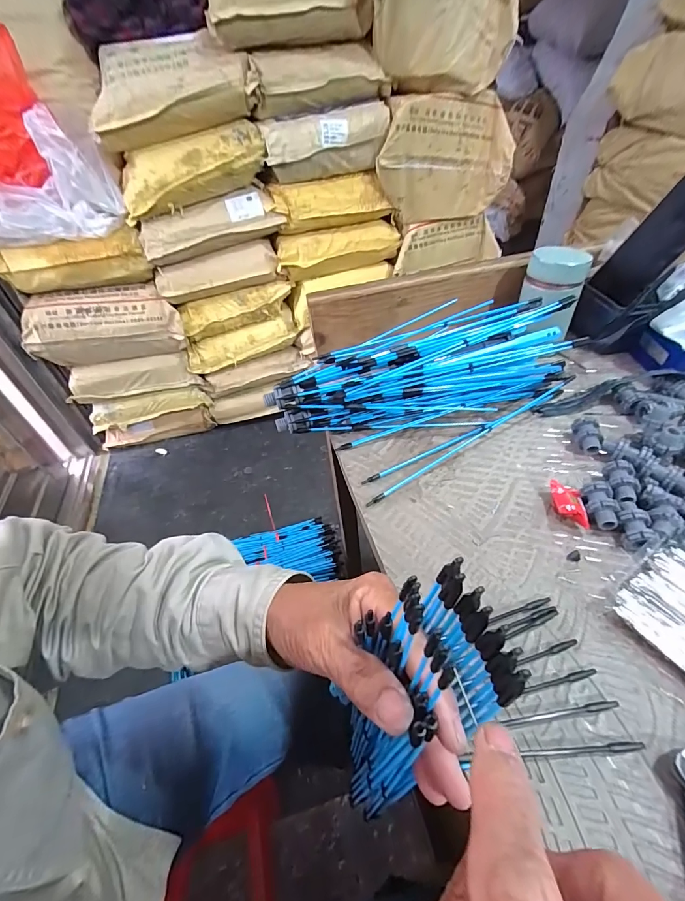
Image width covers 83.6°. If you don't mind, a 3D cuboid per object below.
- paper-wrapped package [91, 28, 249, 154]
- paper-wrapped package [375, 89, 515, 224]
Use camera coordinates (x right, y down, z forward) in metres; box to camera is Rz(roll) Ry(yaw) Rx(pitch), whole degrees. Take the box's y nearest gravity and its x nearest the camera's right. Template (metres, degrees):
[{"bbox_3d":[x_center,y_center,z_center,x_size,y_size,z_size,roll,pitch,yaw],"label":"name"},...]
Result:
[{"bbox_3d":[-0.449,-0.941,1.009,0.394,0.187,0.212,-7,45,-1],"label":"paper-wrapped package"},{"bbox_3d":[0.304,-0.873,1.165,0.408,0.291,0.092,-12,45,-6],"label":"paper-wrapped package"}]

